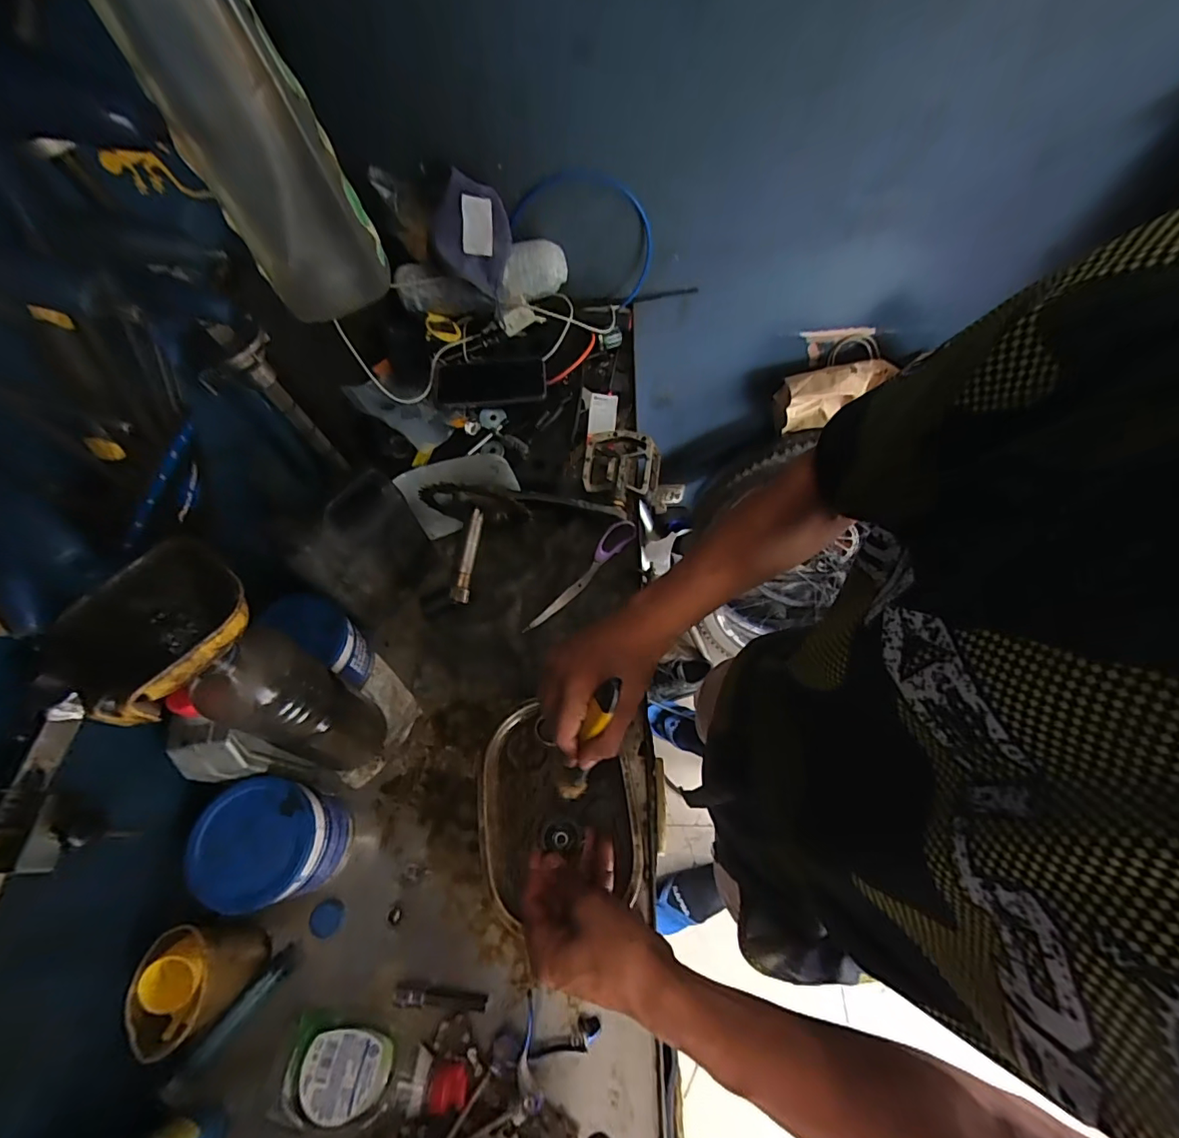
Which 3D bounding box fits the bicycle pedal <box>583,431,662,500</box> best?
[{"bbox_3d":[0.045,-0.144,0.691,0.103,0.026,0.098,8,63,6],"label":"bicycle pedal"}]

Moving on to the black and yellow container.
[{"bbox_3d":[-0.264,0.041,0.318,0.094,0.051,0.108,26,67,14],"label":"black and yellow container"}]

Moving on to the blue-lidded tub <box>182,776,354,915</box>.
[{"bbox_3d":[-0.293,0.259,0.479,0.096,0.107,0.099,-1,63,2],"label":"blue-lidded tub"}]

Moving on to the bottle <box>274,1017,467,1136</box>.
[{"bbox_3d":[-0.180,0.429,0.422,0.154,0.044,0.060,9,64,7],"label":"bottle"}]

